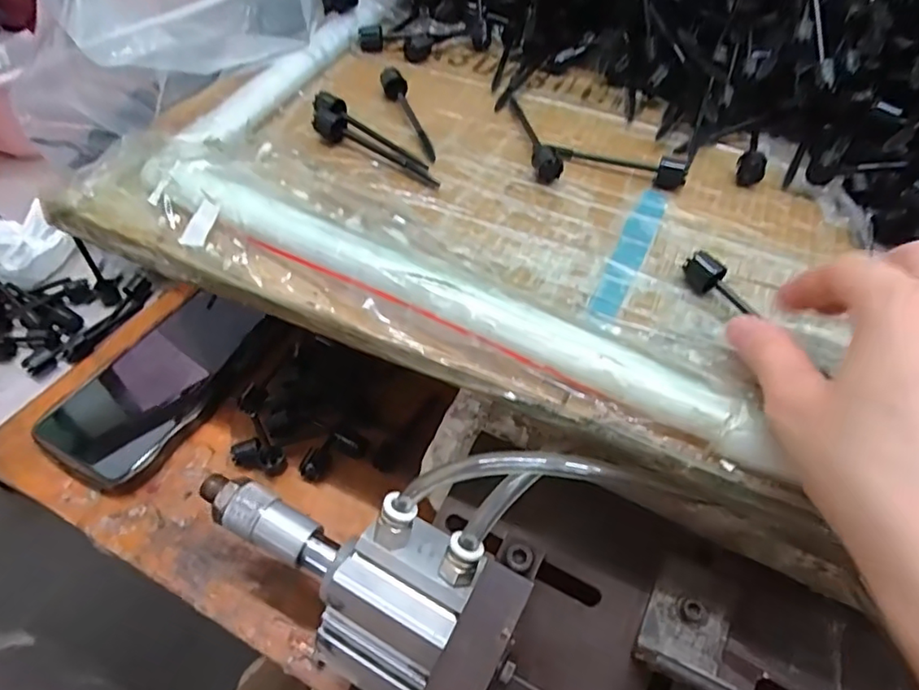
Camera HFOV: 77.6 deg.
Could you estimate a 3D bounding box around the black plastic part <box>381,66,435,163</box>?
[{"bbox_3d":[-0.030,-0.141,0.347,0.014,0.016,0.082,-13,53,-15],"label":"black plastic part"}]

